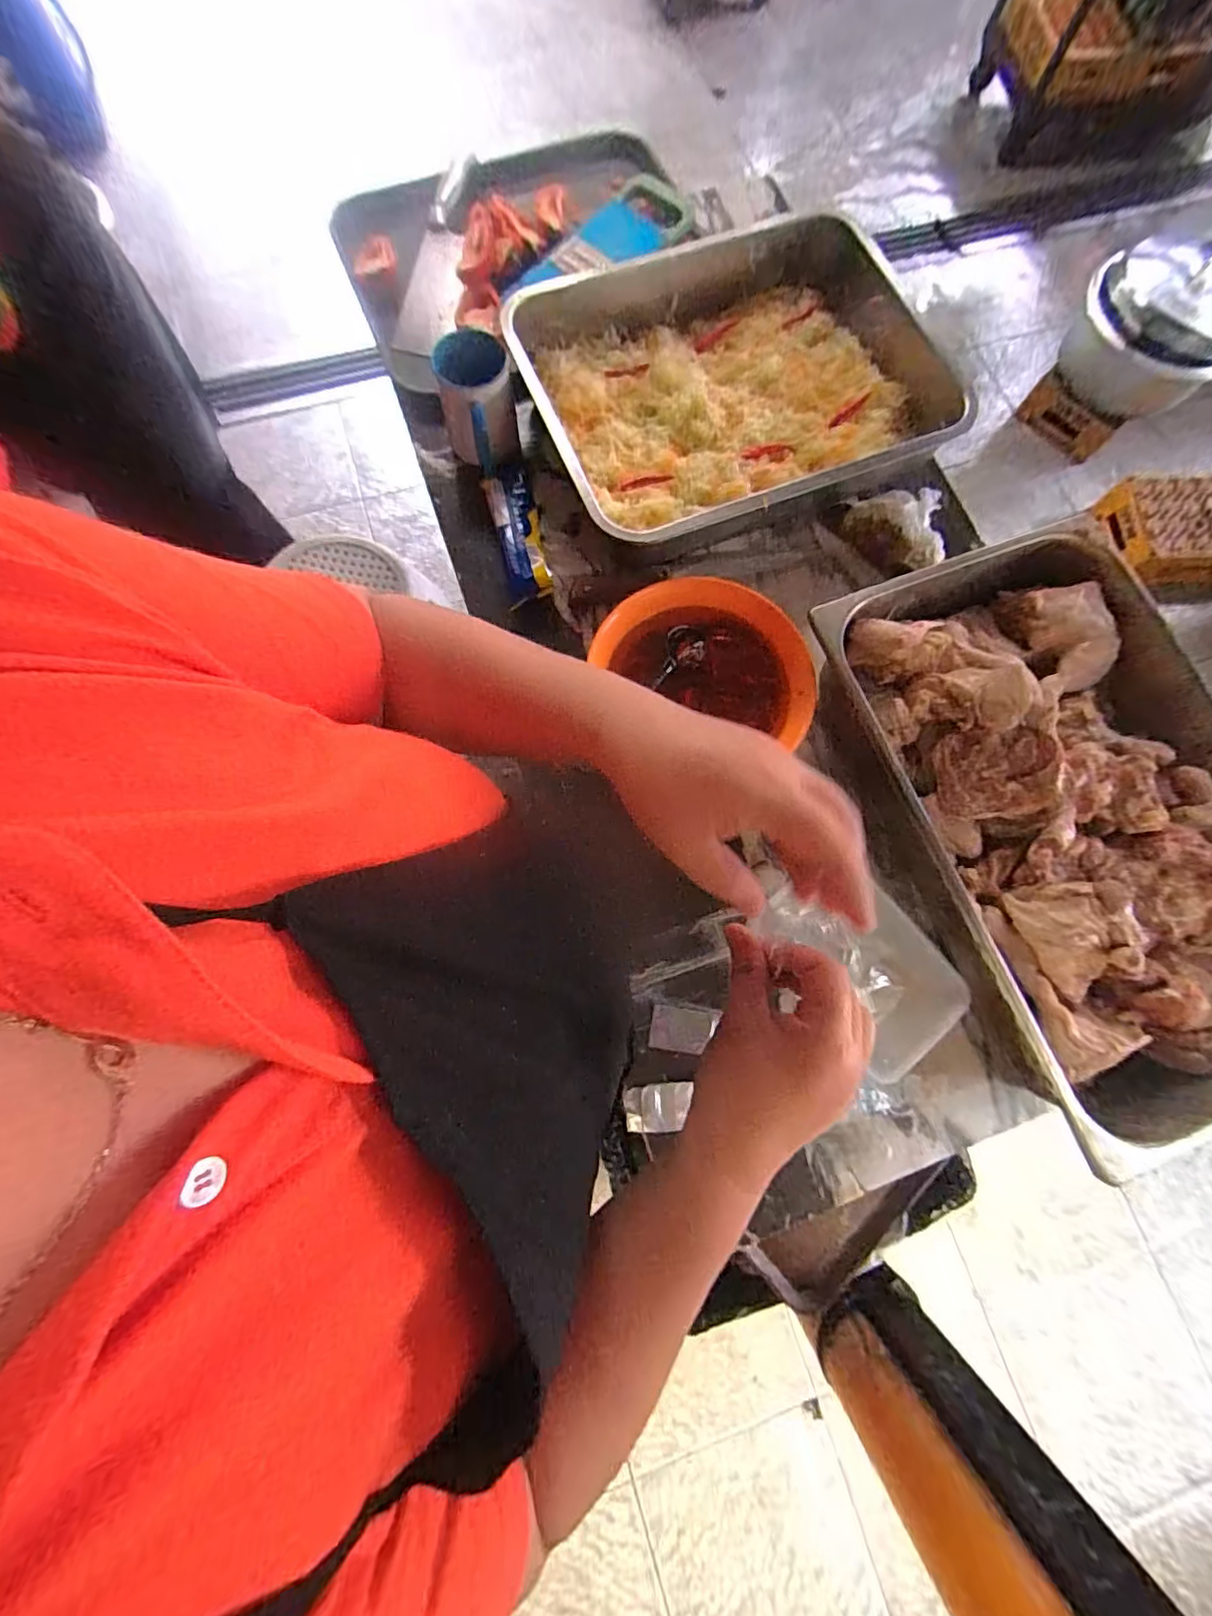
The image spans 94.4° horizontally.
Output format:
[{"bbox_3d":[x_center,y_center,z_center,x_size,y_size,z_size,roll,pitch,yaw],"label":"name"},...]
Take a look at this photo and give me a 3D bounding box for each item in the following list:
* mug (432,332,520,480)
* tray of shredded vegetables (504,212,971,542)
[{"bbox_3d":[-0.142,-0.449,0.621,0.081,0.094,0.070,42,80,8],"label":"mug"},{"bbox_3d":[0.149,-0.478,0.633,0.457,0.059,0.350,-21,78,-6],"label":"tray of shredded vegetables"}]

